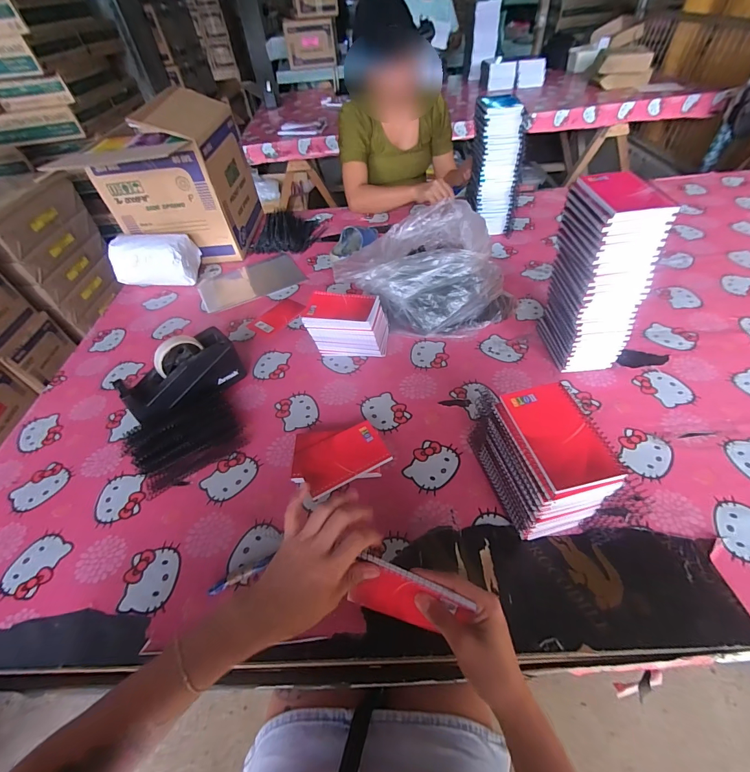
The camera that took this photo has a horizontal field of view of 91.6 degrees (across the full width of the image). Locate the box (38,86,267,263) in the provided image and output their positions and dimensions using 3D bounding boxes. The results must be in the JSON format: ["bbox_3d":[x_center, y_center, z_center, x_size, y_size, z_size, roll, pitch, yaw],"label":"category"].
[{"bbox_3d":[-0.523,-0.558,1.002,0.282,0.350,0.286,-2,49,5],"label":"box"}]

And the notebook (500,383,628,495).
[{"bbox_3d":[0.206,0.050,0.406,0.081,0.008,0.131,-12,49,-4],"label":"notebook"}]

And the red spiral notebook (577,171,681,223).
[{"bbox_3d":[0.347,-0.270,0.511,0.089,0.012,0.128,-3,49,4],"label":"red spiral notebook"}]

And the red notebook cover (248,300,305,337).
[{"bbox_3d":[-0.223,-0.160,0.844,0.073,0.004,0.129,31,58,29],"label":"red notebook cover"}]

